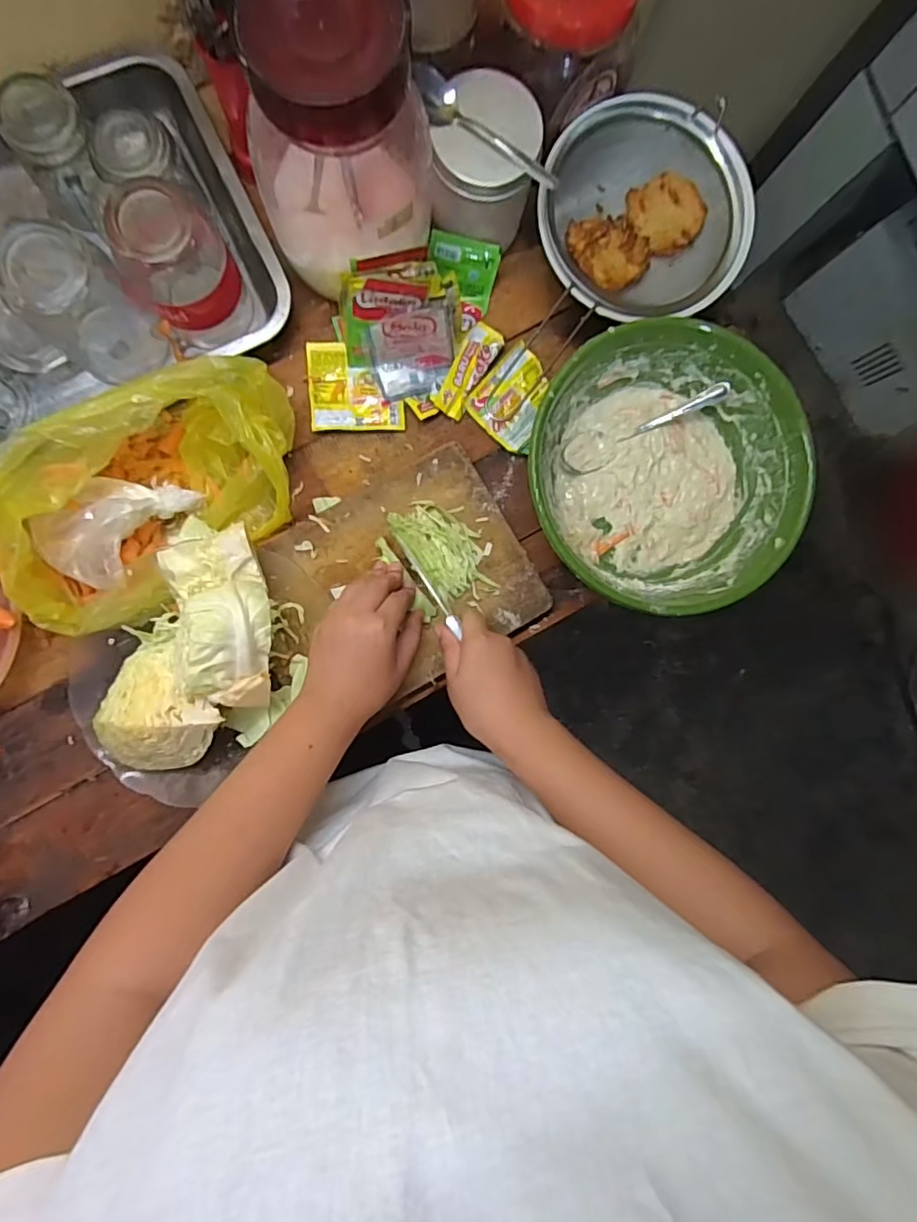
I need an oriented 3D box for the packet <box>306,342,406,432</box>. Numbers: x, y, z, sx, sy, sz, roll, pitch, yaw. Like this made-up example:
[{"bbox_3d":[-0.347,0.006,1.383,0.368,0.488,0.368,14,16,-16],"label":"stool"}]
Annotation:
[{"bbox_3d":[-0.095,-0.208,0.530,0.083,0.013,0.081,-5,90,-6],"label":"packet"}]

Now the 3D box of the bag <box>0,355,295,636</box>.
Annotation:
[{"bbox_3d":[-0.245,-0.094,0.462,0.258,0.100,0.140,-35,93,-5],"label":"bag"}]

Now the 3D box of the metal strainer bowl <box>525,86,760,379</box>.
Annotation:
[{"bbox_3d":[0.160,-0.343,0.517,0.181,0.061,0.185,0,90,-6],"label":"metal strainer bowl"}]

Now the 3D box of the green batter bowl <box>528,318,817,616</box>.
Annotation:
[{"bbox_3d":[0.178,-0.120,0.517,0.234,0.082,0.234,0,90,-6],"label":"green batter bowl"}]

